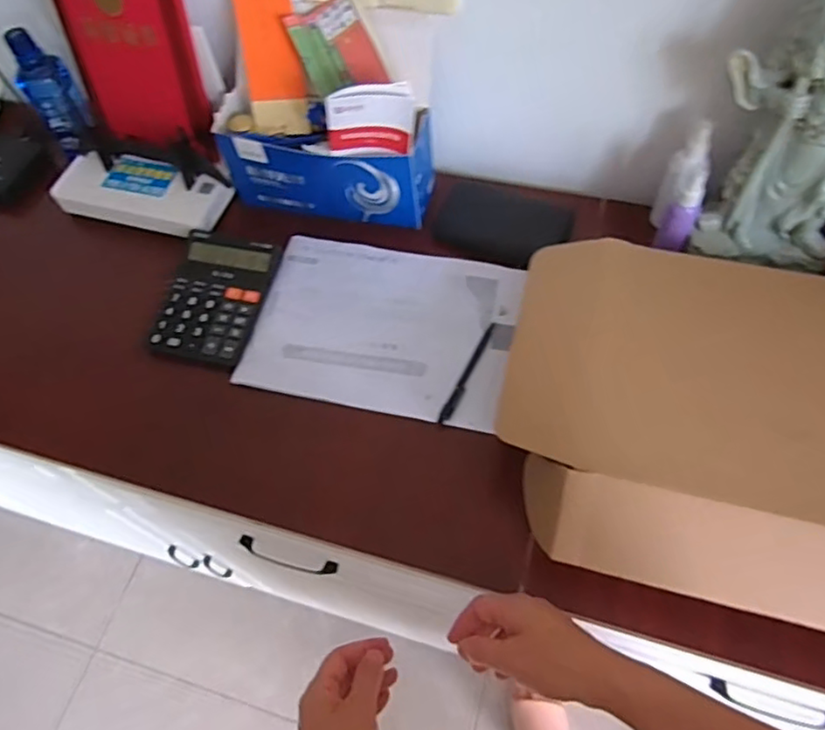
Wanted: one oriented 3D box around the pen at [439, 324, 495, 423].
[{"bbox_3d":[0.061,0.006,0.669,0.013,0.007,0.129,24,65,17],"label":"pen"}]

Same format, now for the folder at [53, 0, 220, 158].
[{"bbox_3d":[-0.334,-0.376,0.734,0.178,0.235,0.019,14,46,12],"label":"folder"}]

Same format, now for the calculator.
[{"bbox_3d":[-0.232,-0.082,0.728,0.114,0.019,0.163,8,61,9],"label":"calculator"}]

